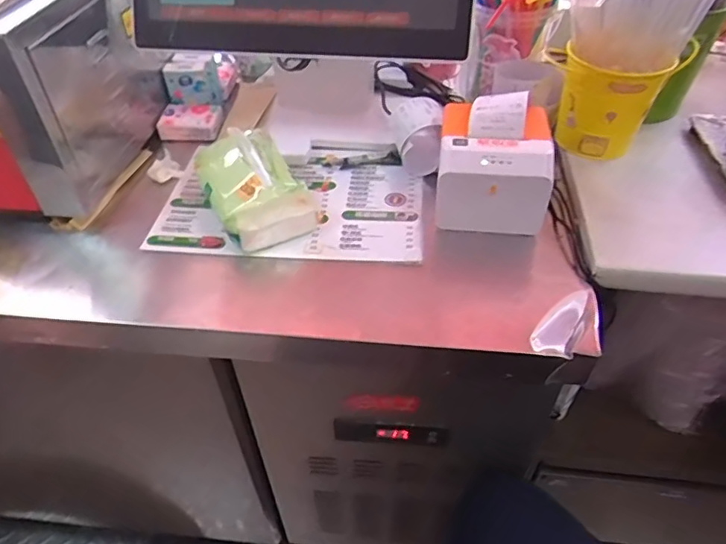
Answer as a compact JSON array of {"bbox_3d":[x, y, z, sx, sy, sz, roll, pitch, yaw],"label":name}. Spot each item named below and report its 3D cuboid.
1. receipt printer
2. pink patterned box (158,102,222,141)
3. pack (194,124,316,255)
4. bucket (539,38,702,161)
[{"bbox_3d":[0.138,-0.113,0.581,0.109,0.123,0.125,6,44,7],"label":"receipt printer"},{"bbox_3d":[-0.233,-0.206,0.745,0.076,0.029,0.053,4,44,5],"label":"pink patterned box"},{"bbox_3d":[-0.115,-0.094,0.594,0.101,0.082,0.138,-18,46,-17],"label":"pack"},{"bbox_3d":[0.288,-0.206,0.646,0.137,0.112,0.137,0,43,0],"label":"bucket"}]

